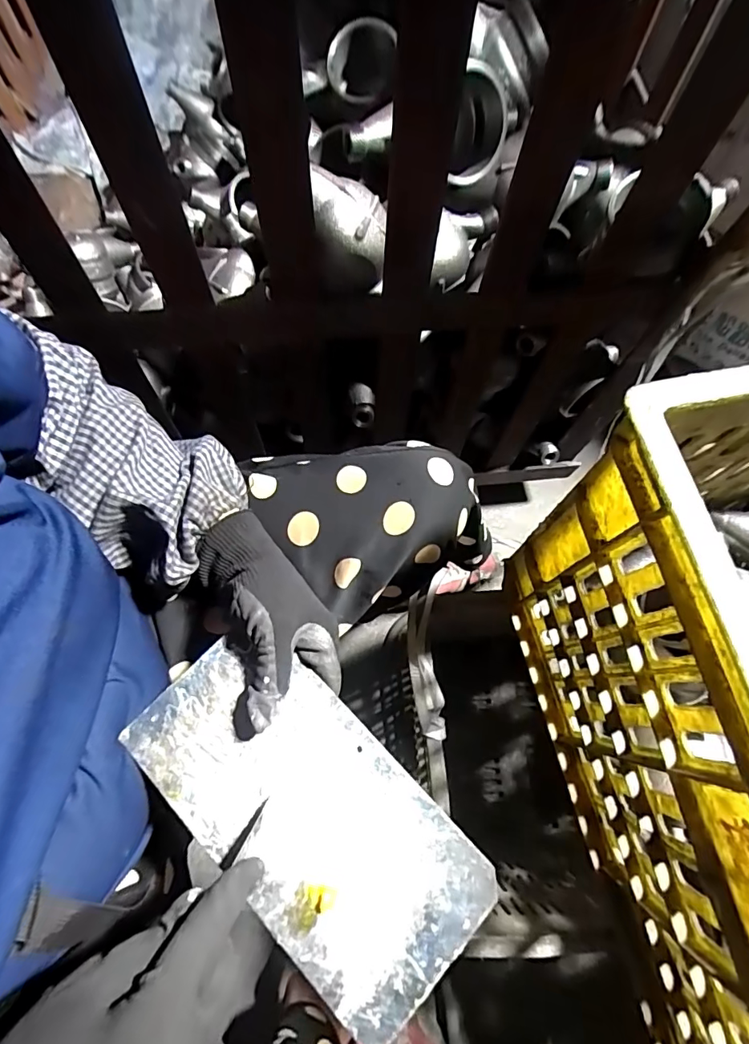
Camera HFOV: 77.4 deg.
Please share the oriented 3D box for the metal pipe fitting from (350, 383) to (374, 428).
[{"bbox_3d":[-0.013,-0.137,0.548,0.028,0.022,0.046,-4,69,-3],"label":"metal pipe fitting"}]

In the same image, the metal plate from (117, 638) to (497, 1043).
[{"bbox_3d":[-0.043,0.182,0.299,0.234,0.004,0.118,43,77,11],"label":"metal plate"}]

